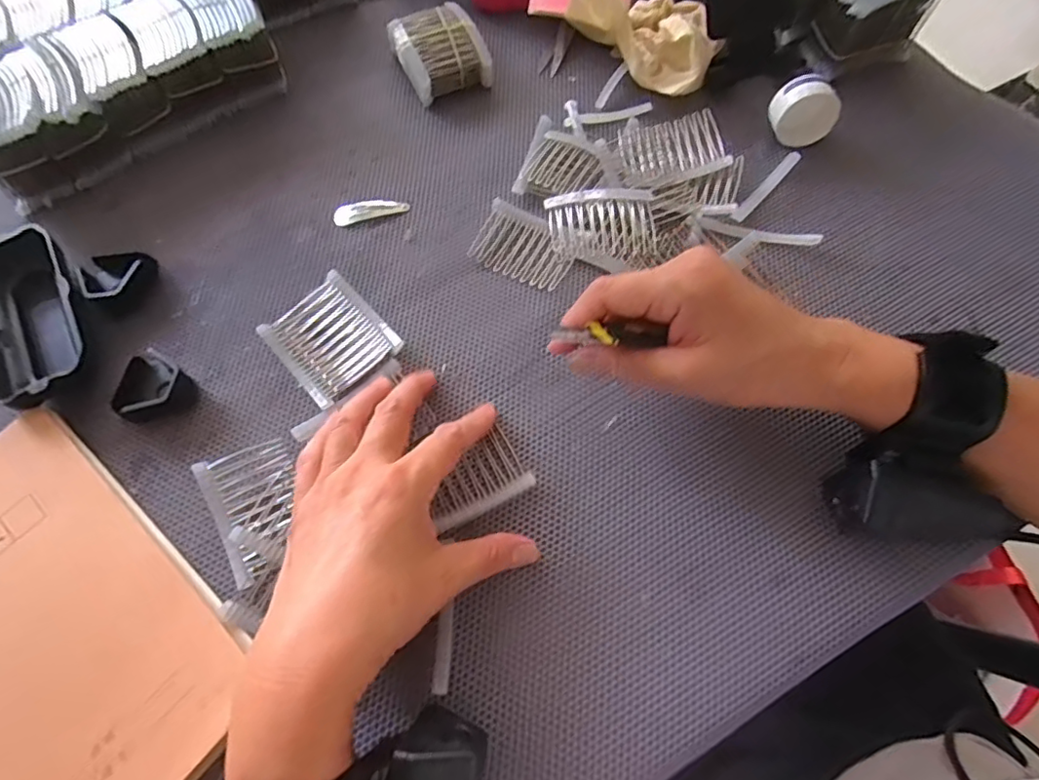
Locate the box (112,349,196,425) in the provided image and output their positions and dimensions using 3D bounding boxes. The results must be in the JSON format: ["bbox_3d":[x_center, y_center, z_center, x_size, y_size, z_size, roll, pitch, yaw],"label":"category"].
[{"bbox_3d":[-0.205,-0.002,0.315,0.042,0.019,0.037,32,71,14],"label":"box"}]

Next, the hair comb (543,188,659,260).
[{"bbox_3d":[0.051,-0.102,0.351,0.063,0.008,0.046,-5,67,-1],"label":"hair comb"}]

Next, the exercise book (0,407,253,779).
[{"bbox_3d":[-0.225,0.118,0.260,0.196,0.015,0.139,38,73,16],"label":"exercise book"}]

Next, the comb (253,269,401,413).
[{"bbox_3d":[-0.106,-0.029,0.325,0.056,0.008,0.062,-41,72,-15],"label":"comb"}]

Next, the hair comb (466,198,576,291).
[{"bbox_3d":[0.003,-0.089,0.355,0.062,0.005,0.045,29,71,13],"label":"hair comb"}]

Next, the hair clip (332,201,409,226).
[{"bbox_3d":[-0.095,-0.116,0.367,0.047,0.006,0.014,-15,67,-5],"label":"hair clip"}]

